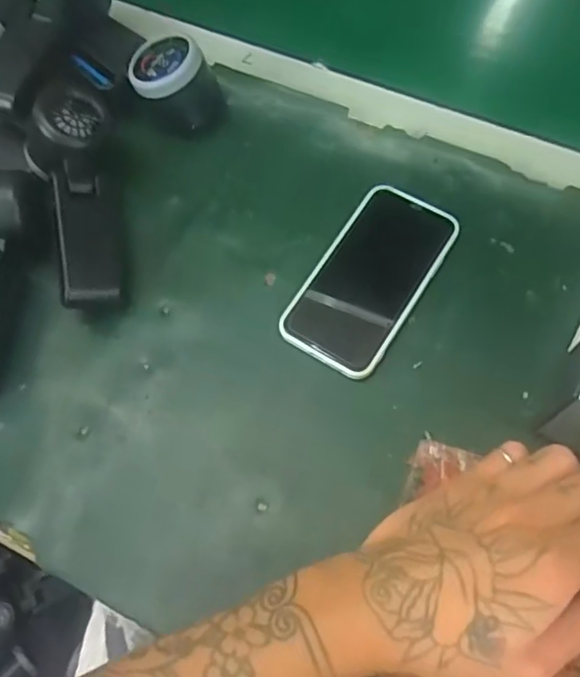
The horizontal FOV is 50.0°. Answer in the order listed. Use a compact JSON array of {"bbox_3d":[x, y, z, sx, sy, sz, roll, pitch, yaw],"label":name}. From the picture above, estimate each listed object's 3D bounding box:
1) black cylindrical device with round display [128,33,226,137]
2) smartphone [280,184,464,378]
[{"bbox_3d":[-0.088,-0.201,0.490,0.063,0.053,0.059,-1,68,2],"label":"black cylindrical device with round display"},{"bbox_3d":[0.058,-0.045,0.443,0.074,0.010,0.144,30,73,14],"label":"smartphone"}]

